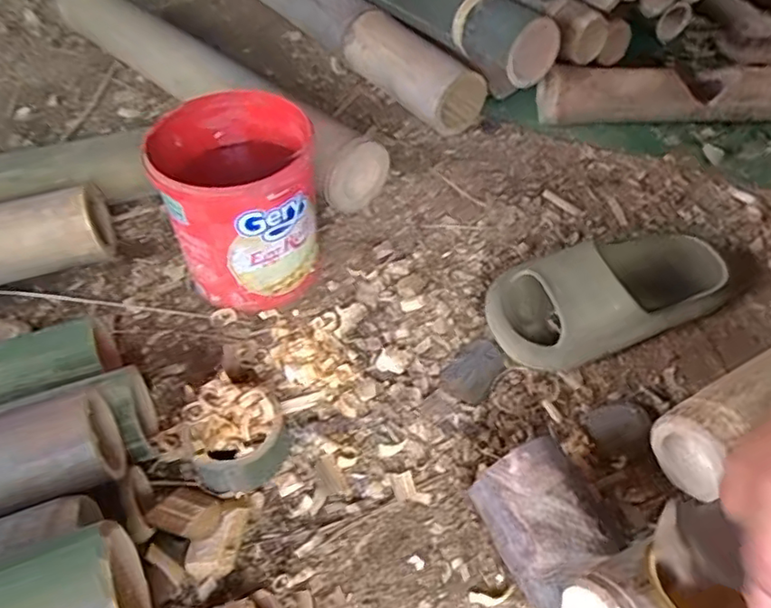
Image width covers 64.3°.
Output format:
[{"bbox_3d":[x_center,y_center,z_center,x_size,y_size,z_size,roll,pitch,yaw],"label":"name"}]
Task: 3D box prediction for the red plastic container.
[{"bbox_3d":[-0.131,-0.092,0.581,0.133,0.160,0.136,-19,51,-13],"label":"red plastic container"}]

